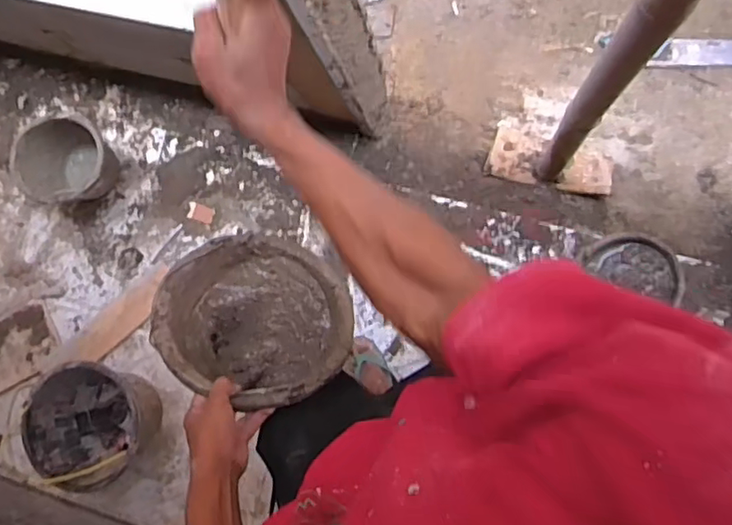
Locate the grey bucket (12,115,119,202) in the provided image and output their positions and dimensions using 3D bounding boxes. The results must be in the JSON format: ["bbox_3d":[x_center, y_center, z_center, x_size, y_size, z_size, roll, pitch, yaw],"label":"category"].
[{"bbox_3d":[-0.743,-0.254,1.515,0.243,0.160,0.206,11,88,10],"label":"grey bucket"}]

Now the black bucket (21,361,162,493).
[{"bbox_3d":[-0.641,0.372,1.433,0.285,0.206,0.268,-1,86,9],"label":"black bucket"}]

